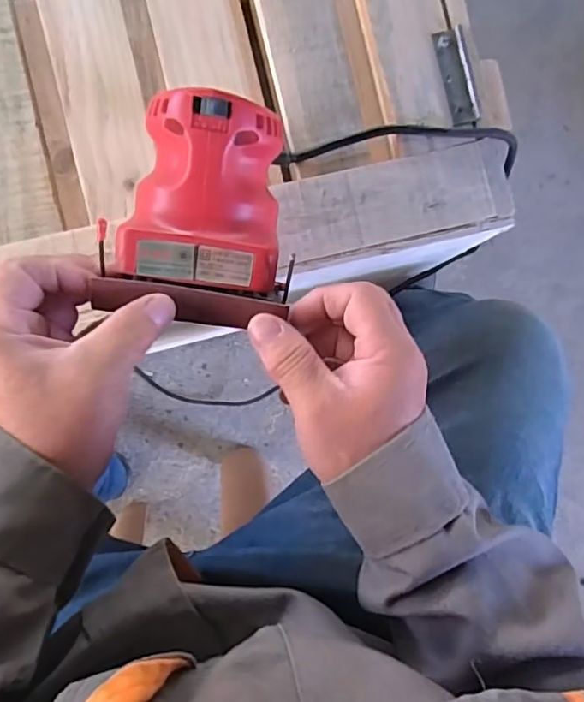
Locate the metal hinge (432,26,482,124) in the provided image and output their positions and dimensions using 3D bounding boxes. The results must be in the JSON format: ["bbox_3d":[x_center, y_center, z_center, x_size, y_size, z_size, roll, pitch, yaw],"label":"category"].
[{"bbox_3d":[0.128,-0.213,0.437,0.024,0.004,0.072,-13,87,-2],"label":"metal hinge"}]

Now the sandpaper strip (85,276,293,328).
[{"bbox_3d":[-0.057,-0.026,0.322,0.106,0.011,0.019,8,87,-5],"label":"sandpaper strip"}]

